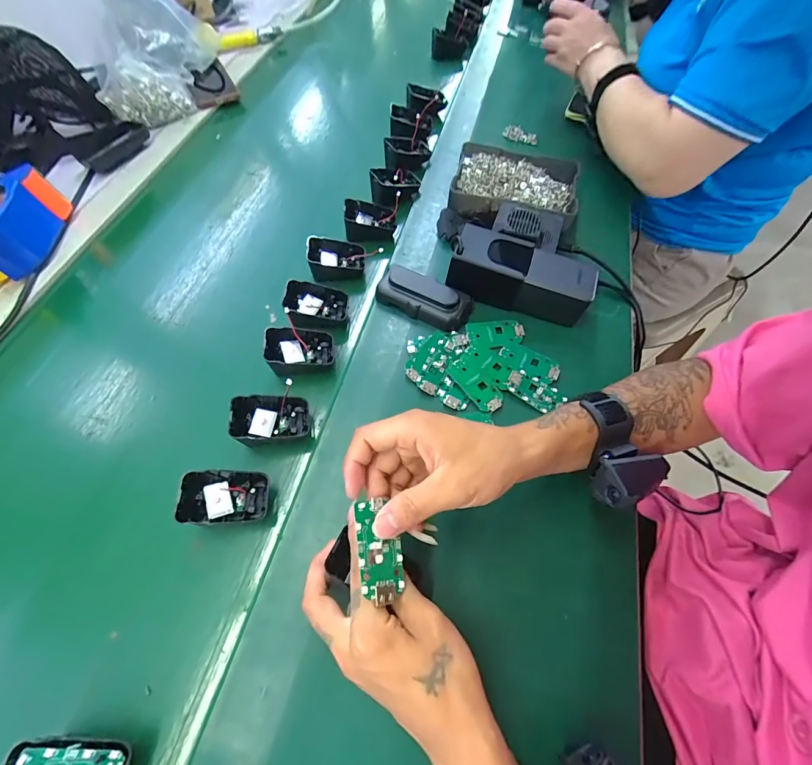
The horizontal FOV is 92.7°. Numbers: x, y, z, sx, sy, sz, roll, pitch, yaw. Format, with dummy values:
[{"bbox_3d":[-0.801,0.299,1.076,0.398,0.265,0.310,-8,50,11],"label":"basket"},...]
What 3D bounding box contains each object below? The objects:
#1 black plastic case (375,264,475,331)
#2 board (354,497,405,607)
[{"bbox_3d":[0.020,-0.098,0.440,0.103,0.028,0.050,27,64,14],"label":"black plastic case"},{"bbox_3d":[-0.017,0.109,0.257,0.031,0.005,0.061,-1,65,-25],"label":"board"}]

